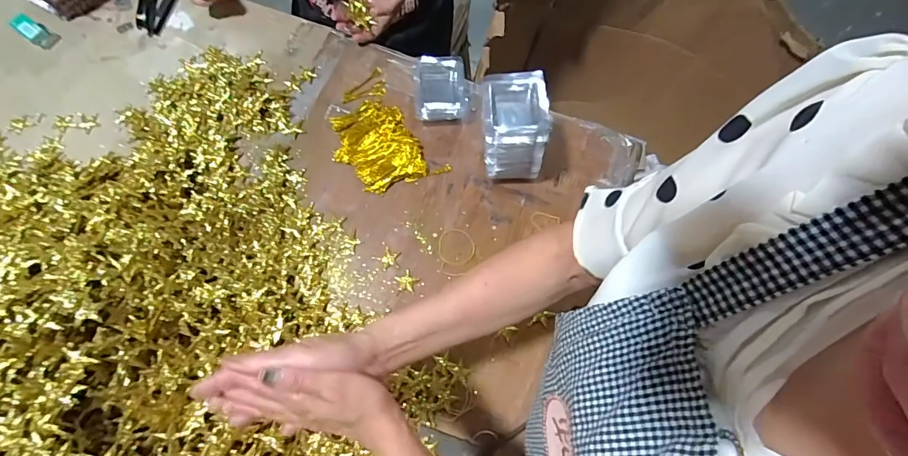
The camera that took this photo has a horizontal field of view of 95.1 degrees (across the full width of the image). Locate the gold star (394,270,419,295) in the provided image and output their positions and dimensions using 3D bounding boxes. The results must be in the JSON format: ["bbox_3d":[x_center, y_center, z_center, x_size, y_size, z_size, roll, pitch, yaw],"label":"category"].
[{"bbox_3d":[-0.066,0.077,0.591,0.032,0.004,0.034,-6,71,-4],"label":"gold star"}]

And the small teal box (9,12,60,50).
[{"bbox_3d":[-0.699,-0.329,0.693,0.045,0.038,0.035,32,73,9],"label":"small teal box"}]

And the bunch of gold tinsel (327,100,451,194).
[{"bbox_3d":[-0.116,-0.127,0.647,0.122,0.017,0.173,-32,75,-12],"label":"bunch of gold tinsel"}]

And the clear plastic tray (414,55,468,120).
[{"bbox_3d":[-0.020,-0.218,0.667,0.086,0.051,0.107,4,71,-1],"label":"clear plastic tray"}]

